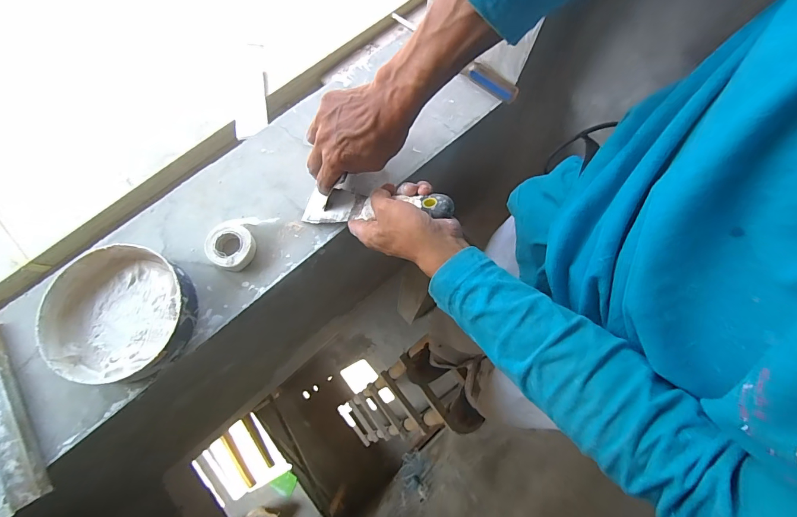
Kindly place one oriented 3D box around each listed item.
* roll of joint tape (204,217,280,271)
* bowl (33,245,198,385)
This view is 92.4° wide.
[{"bbox_3d":[-0.188,-0.024,0.449,0.051,0.024,0.077,25,76,7],"label":"roll of joint tape"},{"bbox_3d":[-0.302,0.060,0.416,0.148,0.039,0.140,0,74,0],"label":"bowl"}]

